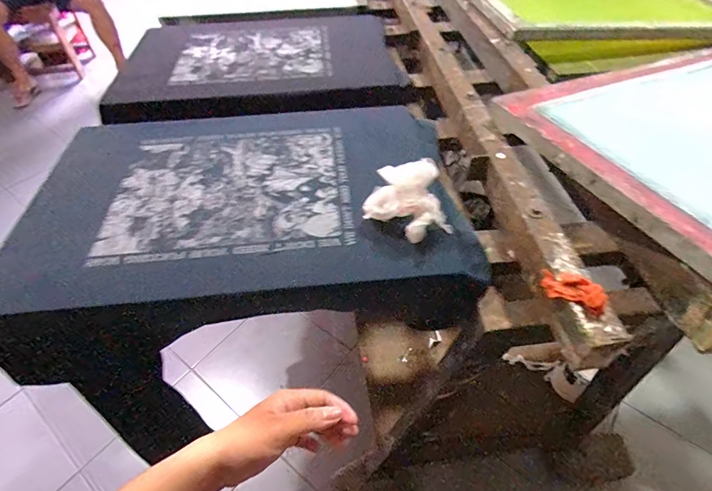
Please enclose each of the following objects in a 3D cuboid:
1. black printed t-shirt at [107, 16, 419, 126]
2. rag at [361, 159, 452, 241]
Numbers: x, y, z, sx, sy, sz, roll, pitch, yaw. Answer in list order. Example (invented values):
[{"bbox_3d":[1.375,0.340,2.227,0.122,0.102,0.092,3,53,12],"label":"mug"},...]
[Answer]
[{"bbox_3d":[-0.230,-0.464,0.931,0.605,0.067,0.530,-8,49,-6],"label":"black printed t-shirt"},{"bbox_3d":[0.066,-0.054,0.497,0.112,0.086,0.073,17,51,15],"label":"rag"}]

